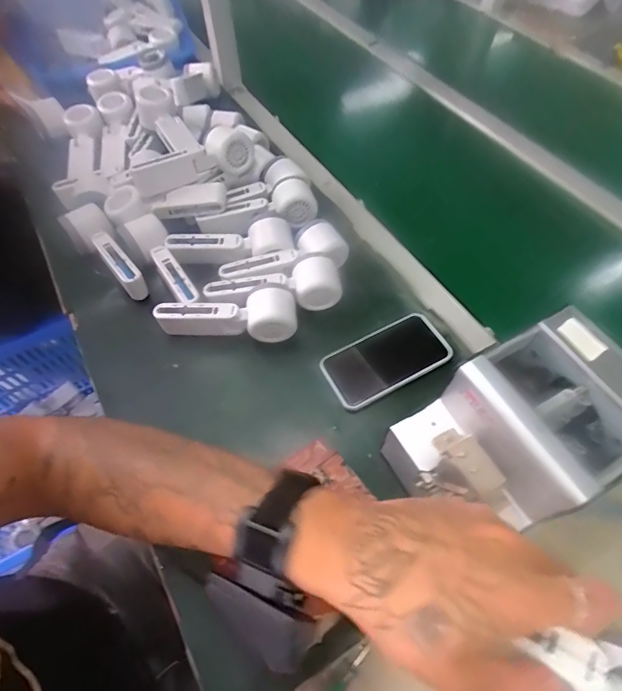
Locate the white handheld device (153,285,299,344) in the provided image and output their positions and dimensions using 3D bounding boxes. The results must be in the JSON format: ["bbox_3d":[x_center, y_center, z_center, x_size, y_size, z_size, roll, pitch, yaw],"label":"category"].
[{"bbox_3d":[-0.100,-0.031,0.495,0.163,0.046,0.055,-8,59,-3],"label":"white handheld device"}]

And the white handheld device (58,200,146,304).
[{"bbox_3d":[-0.270,-0.120,0.543,0.054,0.058,0.153,-35,64,-18],"label":"white handheld device"}]

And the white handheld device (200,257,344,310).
[{"bbox_3d":[-0.045,-0.067,0.513,0.161,0.053,0.047,-12,59,-6],"label":"white handheld device"}]

